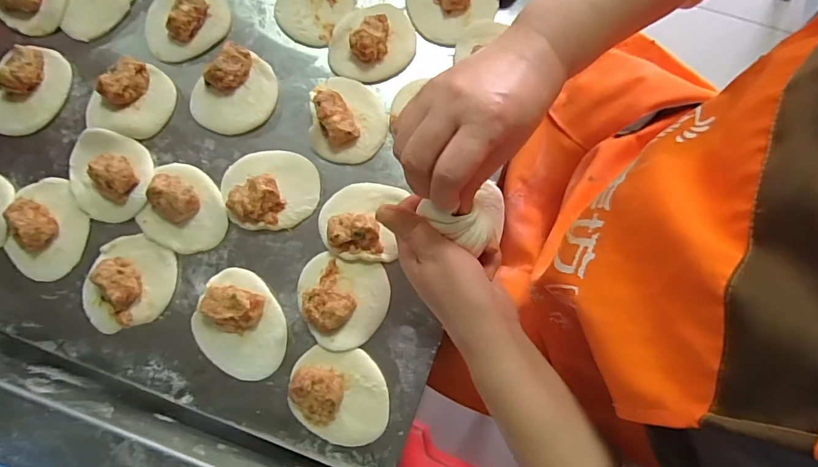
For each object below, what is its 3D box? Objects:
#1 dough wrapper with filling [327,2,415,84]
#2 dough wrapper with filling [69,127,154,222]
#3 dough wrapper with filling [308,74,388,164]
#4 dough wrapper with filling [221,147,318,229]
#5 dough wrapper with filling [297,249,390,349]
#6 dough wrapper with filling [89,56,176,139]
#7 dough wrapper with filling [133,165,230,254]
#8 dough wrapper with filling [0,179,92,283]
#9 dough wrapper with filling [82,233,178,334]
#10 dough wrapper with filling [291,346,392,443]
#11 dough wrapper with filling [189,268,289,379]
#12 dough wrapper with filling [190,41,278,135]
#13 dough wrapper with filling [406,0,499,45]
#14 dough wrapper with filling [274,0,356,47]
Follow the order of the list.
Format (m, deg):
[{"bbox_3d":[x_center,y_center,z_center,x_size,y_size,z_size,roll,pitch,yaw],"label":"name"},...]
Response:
[{"bbox_3d":[-0.041,-0.207,0.469,0.095,0.025,0.082,-20,80,-3],"label":"dough wrapper with filling"},{"bbox_3d":[-0.304,-0.060,0.440,0.094,0.025,0.085,20,80,4],"label":"dough wrapper with filling"},{"bbox_3d":[-0.062,-0.121,0.456,0.075,0.028,0.090,-1,80,0],"label":"dough wrapper with filling"},{"bbox_3d":[-0.140,-0.046,0.444,0.093,0.029,0.080,-2,80,0],"label":"dough wrapper with filling"},{"bbox_3d":[-0.065,0.064,0.422,0.086,0.022,0.085,12,80,2],"label":"dough wrapper with filling"},{"bbox_3d":[-0.287,-0.137,0.459,0.068,0.029,0.086,40,82,7],"label":"dough wrapper with filling"},{"bbox_3d":[-0.224,-0.026,0.439,0.089,0.030,0.080,26,81,5],"label":"dough wrapper with filling"},{"bbox_3d":[-0.359,-0.008,0.433,0.071,0.027,0.099,5,80,1],"label":"dough wrapper with filling"},{"bbox_3d":[-0.269,0.046,0.424,0.078,0.029,0.090,5,80,1],"label":"dough wrapper with filling"},{"bbox_3d":[-0.064,0.149,0.406,0.088,0.028,0.082,6,80,1],"label":"dough wrapper with filling"},{"bbox_3d":[-0.163,0.087,0.419,0.078,0.026,0.102,-37,82,-6],"label":"dough wrapper with filling"},{"bbox_3d":[-0.181,-0.147,0.460,0.091,0.026,0.075,-44,83,-7],"label":"dough wrapper with filling"},{"bbox_3d":[0.045,-0.254,0.483,0.090,0.031,0.080,-33,81,-6],"label":"dough wrapper with filling"},{"bbox_3d":[-0.104,-0.258,0.479,0.075,0.031,0.096,32,81,6],"label":"dough wrapper with filling"}]

